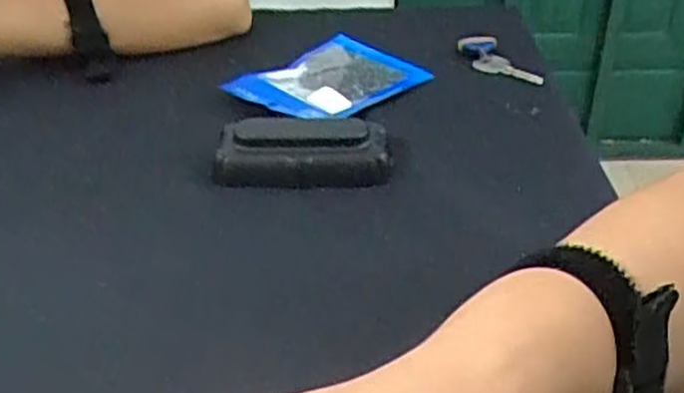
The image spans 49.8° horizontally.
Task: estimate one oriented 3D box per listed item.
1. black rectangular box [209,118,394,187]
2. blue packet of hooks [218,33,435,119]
[{"bbox_3d":[-0.025,-0.031,0.459,0.107,0.029,0.039,-1,35,1],"label":"black rectangular box"},{"bbox_3d":[-0.007,-0.089,0.563,0.095,0.017,0.138,27,44,34],"label":"blue packet of hooks"}]

